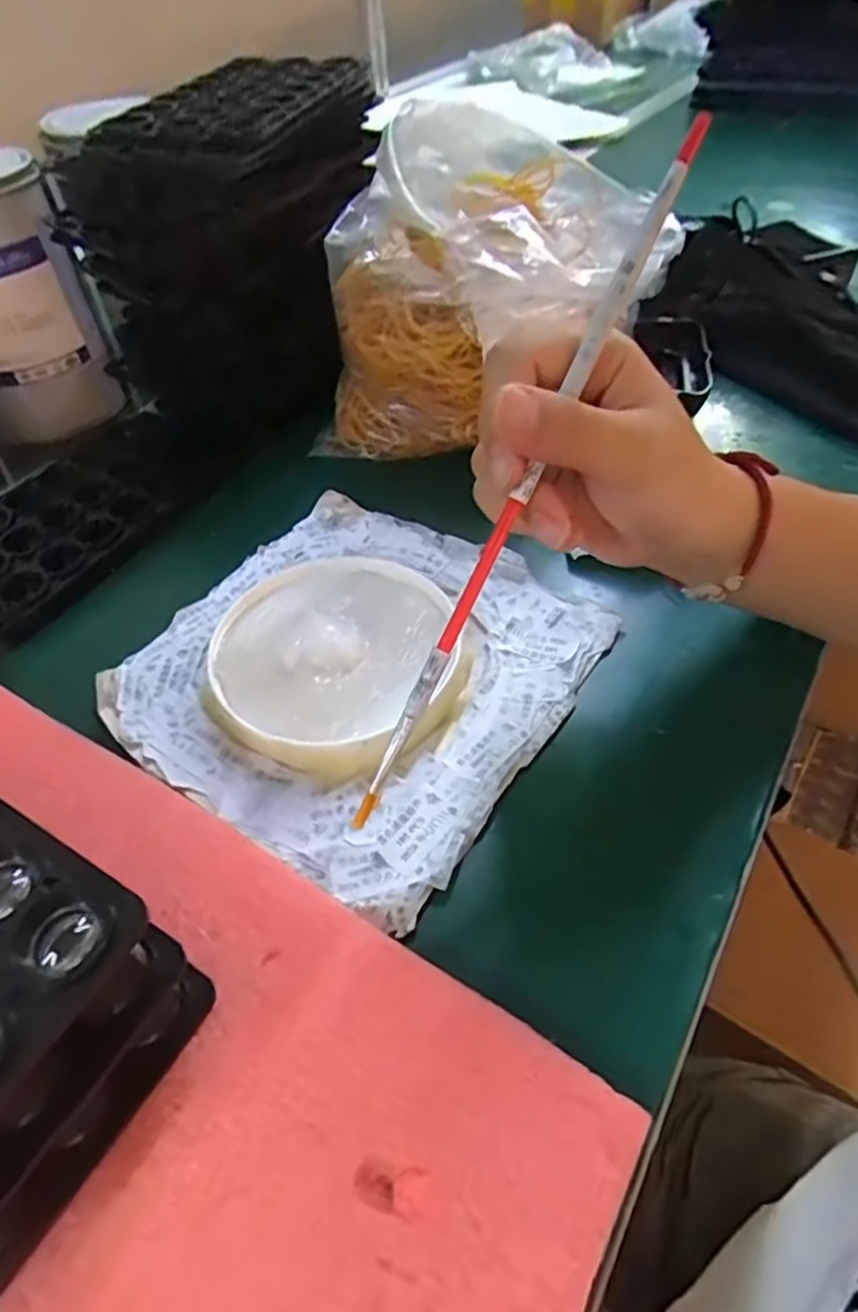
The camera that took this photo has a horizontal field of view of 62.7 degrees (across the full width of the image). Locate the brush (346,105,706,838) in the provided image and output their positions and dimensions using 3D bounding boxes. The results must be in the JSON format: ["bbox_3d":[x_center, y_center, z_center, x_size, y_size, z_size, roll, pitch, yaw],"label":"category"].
[{"bbox_3d":[0.029,-0.053,0.224,0.008,0.013,0.236,28,94,20],"label":"brush"}]

